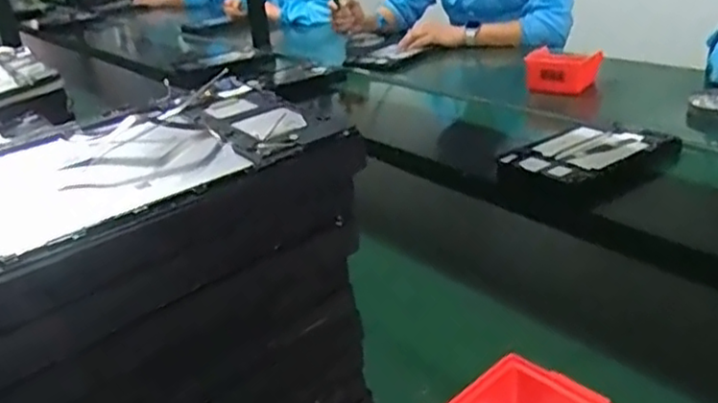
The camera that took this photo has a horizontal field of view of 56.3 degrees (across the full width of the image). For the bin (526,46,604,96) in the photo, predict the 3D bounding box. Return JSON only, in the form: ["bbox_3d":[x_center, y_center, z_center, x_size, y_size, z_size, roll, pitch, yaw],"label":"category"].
[{"bbox_3d":[0.398,-0.251,1.321,0.129,0.073,0.073,14,31,37],"label":"bin"}]

